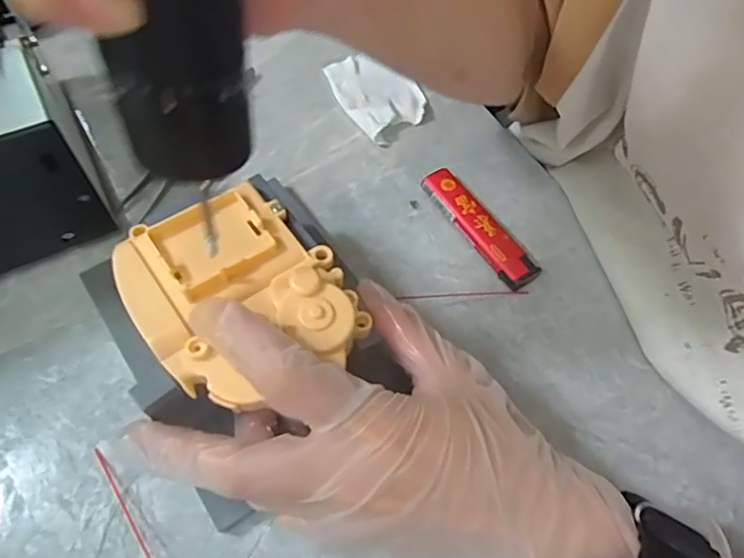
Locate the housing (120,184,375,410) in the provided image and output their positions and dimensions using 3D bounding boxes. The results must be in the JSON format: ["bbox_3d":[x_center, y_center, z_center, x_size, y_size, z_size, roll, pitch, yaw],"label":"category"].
[{"bbox_3d":[-0.052,0.001,0.211,0.074,0.014,0.087,-25,64,-18],"label":"housing"}]

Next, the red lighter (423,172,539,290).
[{"bbox_3d":[0.056,-0.027,0.294,0.018,0.013,0.077,-28,67,-17],"label":"red lighter"}]

